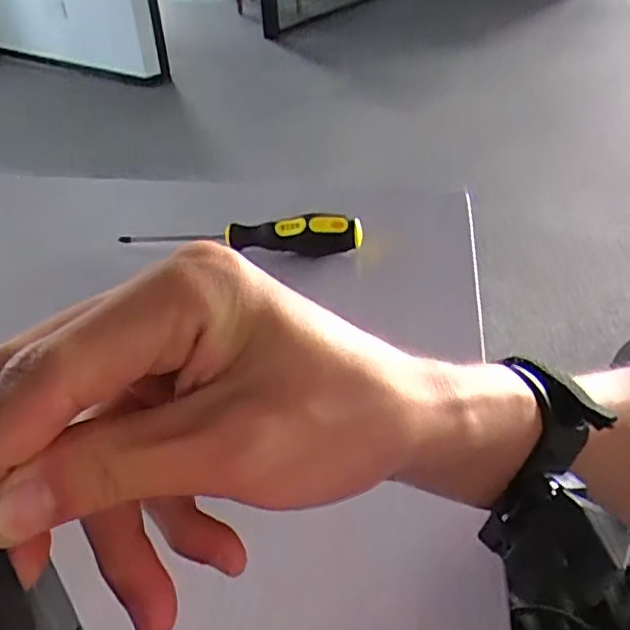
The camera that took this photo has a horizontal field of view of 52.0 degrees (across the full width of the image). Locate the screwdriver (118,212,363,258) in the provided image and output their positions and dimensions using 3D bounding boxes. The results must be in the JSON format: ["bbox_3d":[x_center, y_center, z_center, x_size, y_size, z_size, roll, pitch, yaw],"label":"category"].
[{"bbox_3d":[-0.062,-0.070,0.527,0.198,0.034,0.028,5,37,11],"label":"screwdriver"}]

